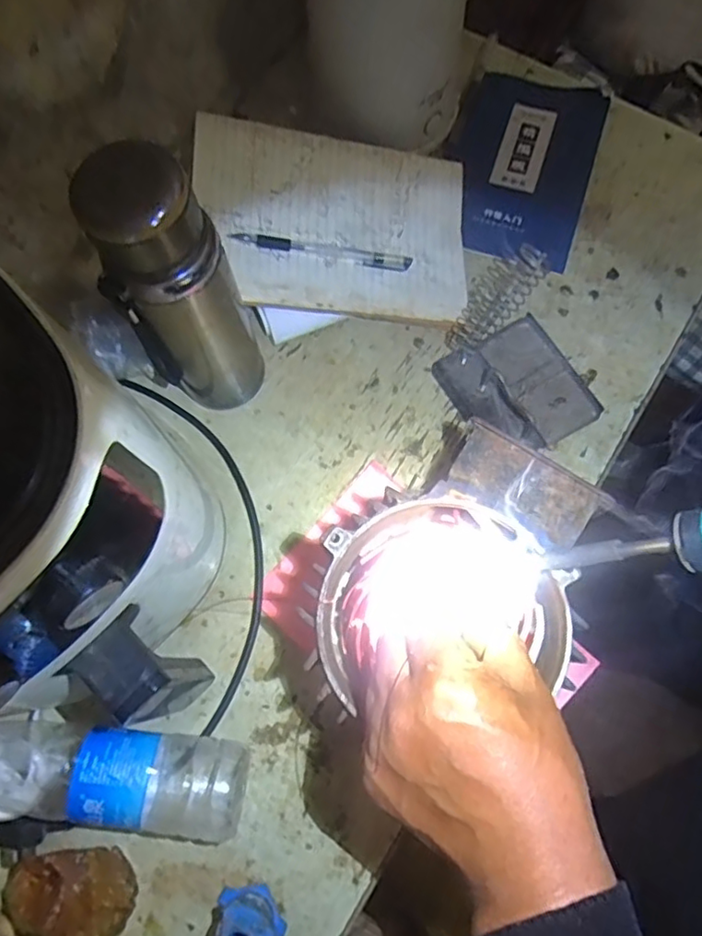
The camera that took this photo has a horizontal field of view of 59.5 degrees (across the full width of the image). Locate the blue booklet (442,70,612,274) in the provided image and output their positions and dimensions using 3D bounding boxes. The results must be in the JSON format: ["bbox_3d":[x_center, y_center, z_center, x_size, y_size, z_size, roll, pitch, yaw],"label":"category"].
[{"bbox_3d":[0.166,-0.301,0.602,0.139,0.014,0.204,19,75,3],"label":"blue booklet"}]

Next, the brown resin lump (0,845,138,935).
[{"bbox_3d":[-0.189,0.291,0.418,0.078,0.063,0.058,22,76,7],"label":"brown resin lump"}]

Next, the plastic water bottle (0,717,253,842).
[{"bbox_3d":[-0.183,0.211,0.433,0.218,0.077,0.064,6,75,3],"label":"plastic water bottle"}]

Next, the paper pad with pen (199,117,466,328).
[{"bbox_3d":[-0.014,-0.220,0.549,0.239,0.012,0.168,3,79,-13],"label":"paper pad with pen"}]

